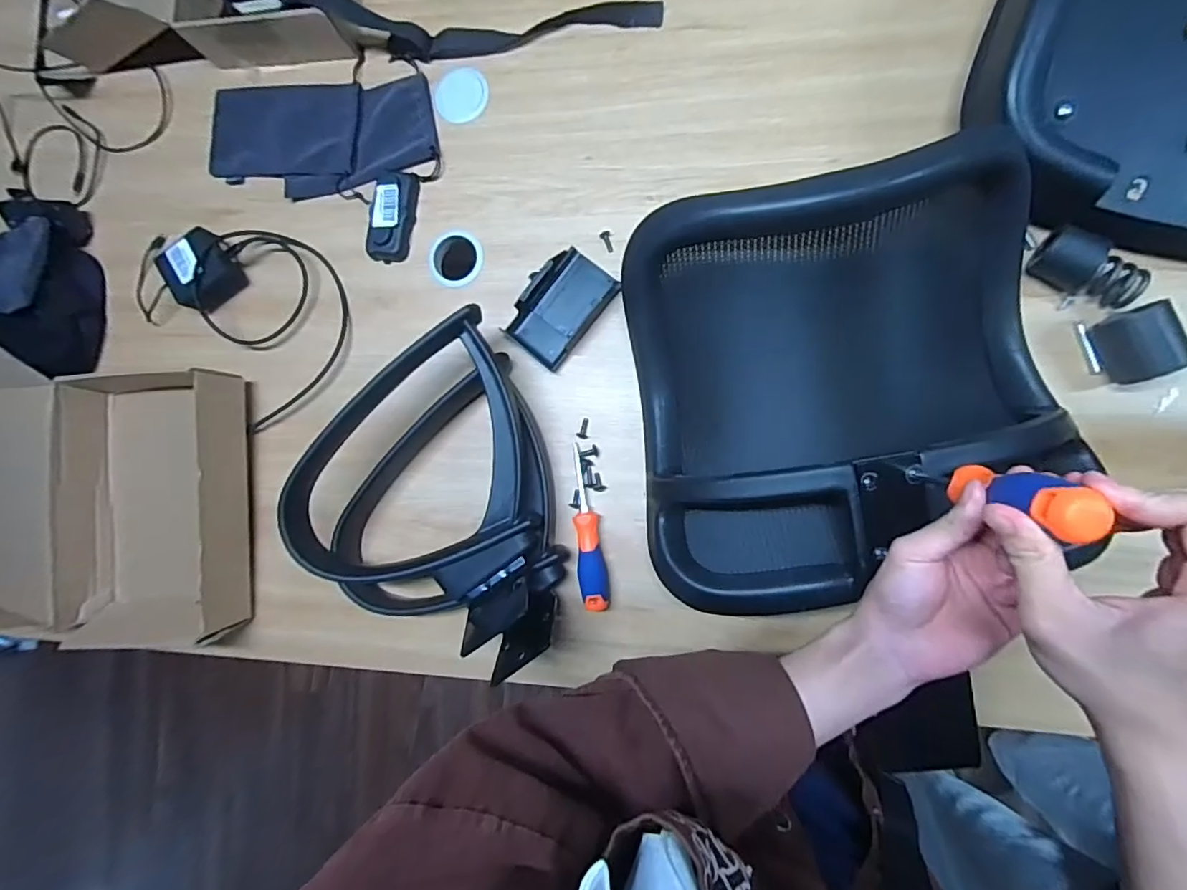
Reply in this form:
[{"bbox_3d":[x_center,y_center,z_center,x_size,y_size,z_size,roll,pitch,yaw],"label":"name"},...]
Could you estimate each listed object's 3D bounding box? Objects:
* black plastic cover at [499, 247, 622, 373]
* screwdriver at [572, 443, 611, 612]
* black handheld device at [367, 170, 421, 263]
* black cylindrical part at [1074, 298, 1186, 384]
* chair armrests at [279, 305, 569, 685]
[{"bbox_3d":[-0.037,-0.158,0.607,0.084,0.029,0.127,40,94,8],"label":"black plastic cover"},{"bbox_3d":[-0.005,0.092,0.596,0.029,0.029,0.179,-6,87,9],"label":"screwdriver"},{"bbox_3d":[-0.244,-0.279,0.647,0.048,0.024,0.104,13,90,9],"label":"black handheld device"},{"bbox_3d":[0.513,-0.096,0.507,0.049,0.056,0.069,-19,85,8],"label":"black cylindrical part"},{"bbox_3d":[-0.179,0.070,0.580,0.276,0.100,0.329,-24,84,7],"label":"chair armrests"}]

